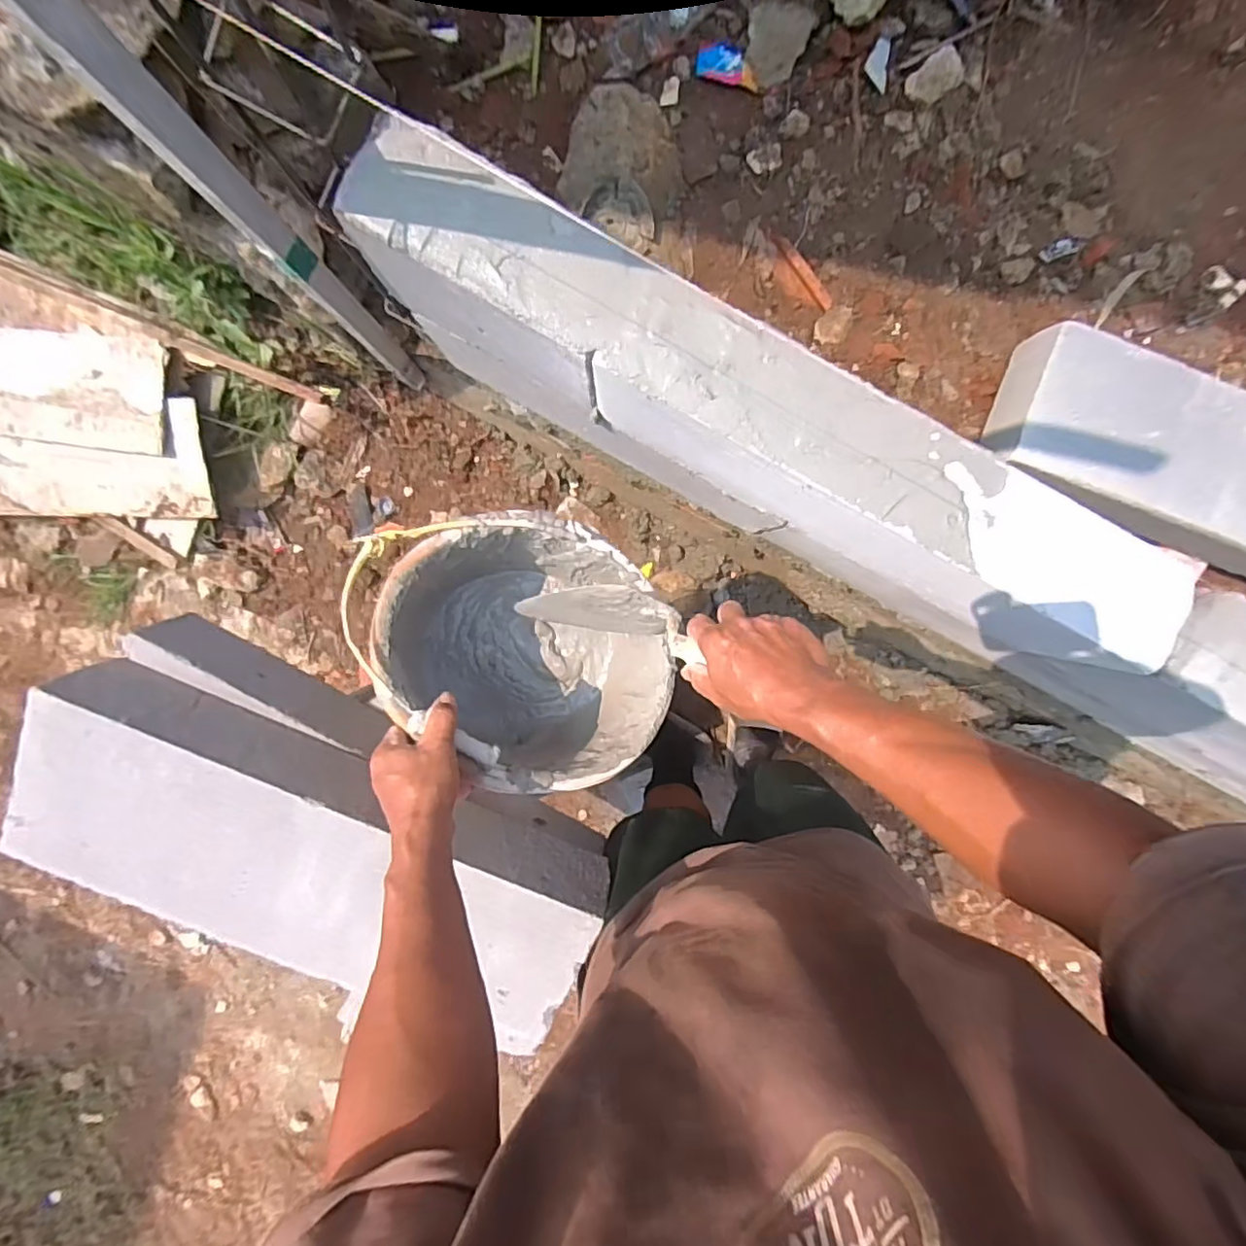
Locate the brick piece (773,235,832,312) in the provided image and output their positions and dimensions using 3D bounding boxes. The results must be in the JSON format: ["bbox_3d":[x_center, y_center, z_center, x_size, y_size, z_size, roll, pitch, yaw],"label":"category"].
[{"bbox_3d":[0.266,-0.527,0.926,0.033,0.034,0.132,-39,94,2],"label":"brick piece"}]

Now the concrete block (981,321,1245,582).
[{"bbox_3d":[0.826,-0.210,0.862,0.597,0.085,0.216,21,94,-2],"label":"concrete block"}]

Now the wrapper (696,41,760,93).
[{"bbox_3d":[0.157,-0.815,0.886,0.095,0.007,0.049,16,94,-2],"label":"wrapper"}]

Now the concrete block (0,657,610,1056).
[{"bbox_3d":[-0.322,0.257,0.640,0.585,0.089,0.229,26,94,-2],"label":"concrete block"}]

